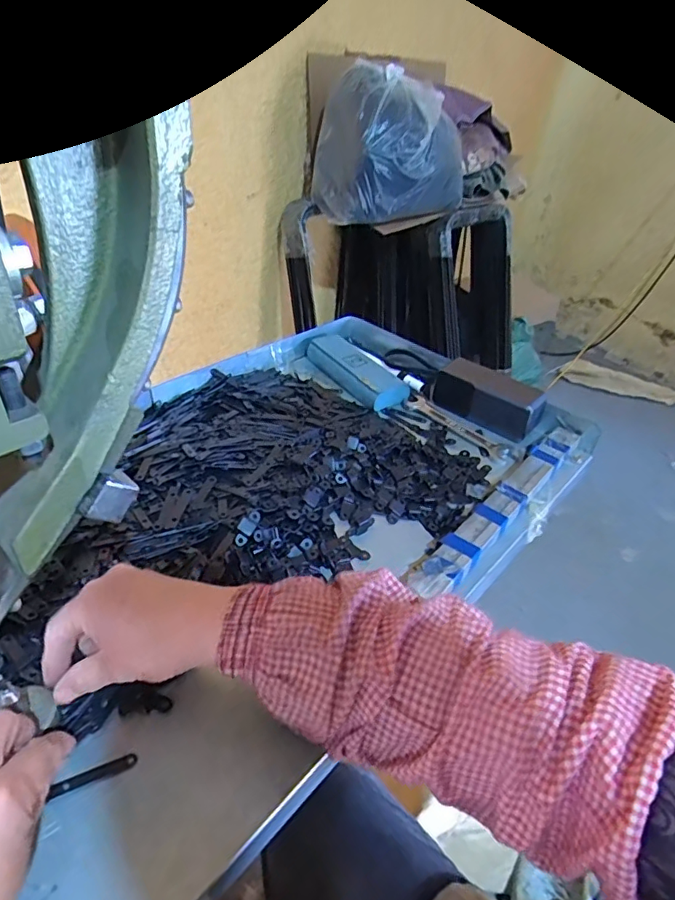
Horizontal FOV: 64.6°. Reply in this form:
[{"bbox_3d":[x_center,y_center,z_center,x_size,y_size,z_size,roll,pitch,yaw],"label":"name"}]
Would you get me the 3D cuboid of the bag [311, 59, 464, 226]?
[{"bbox_3d":[0.153,-0.758,1.350,0.344,0.304,0.249,-17,44,-27],"label":"bag"}]

